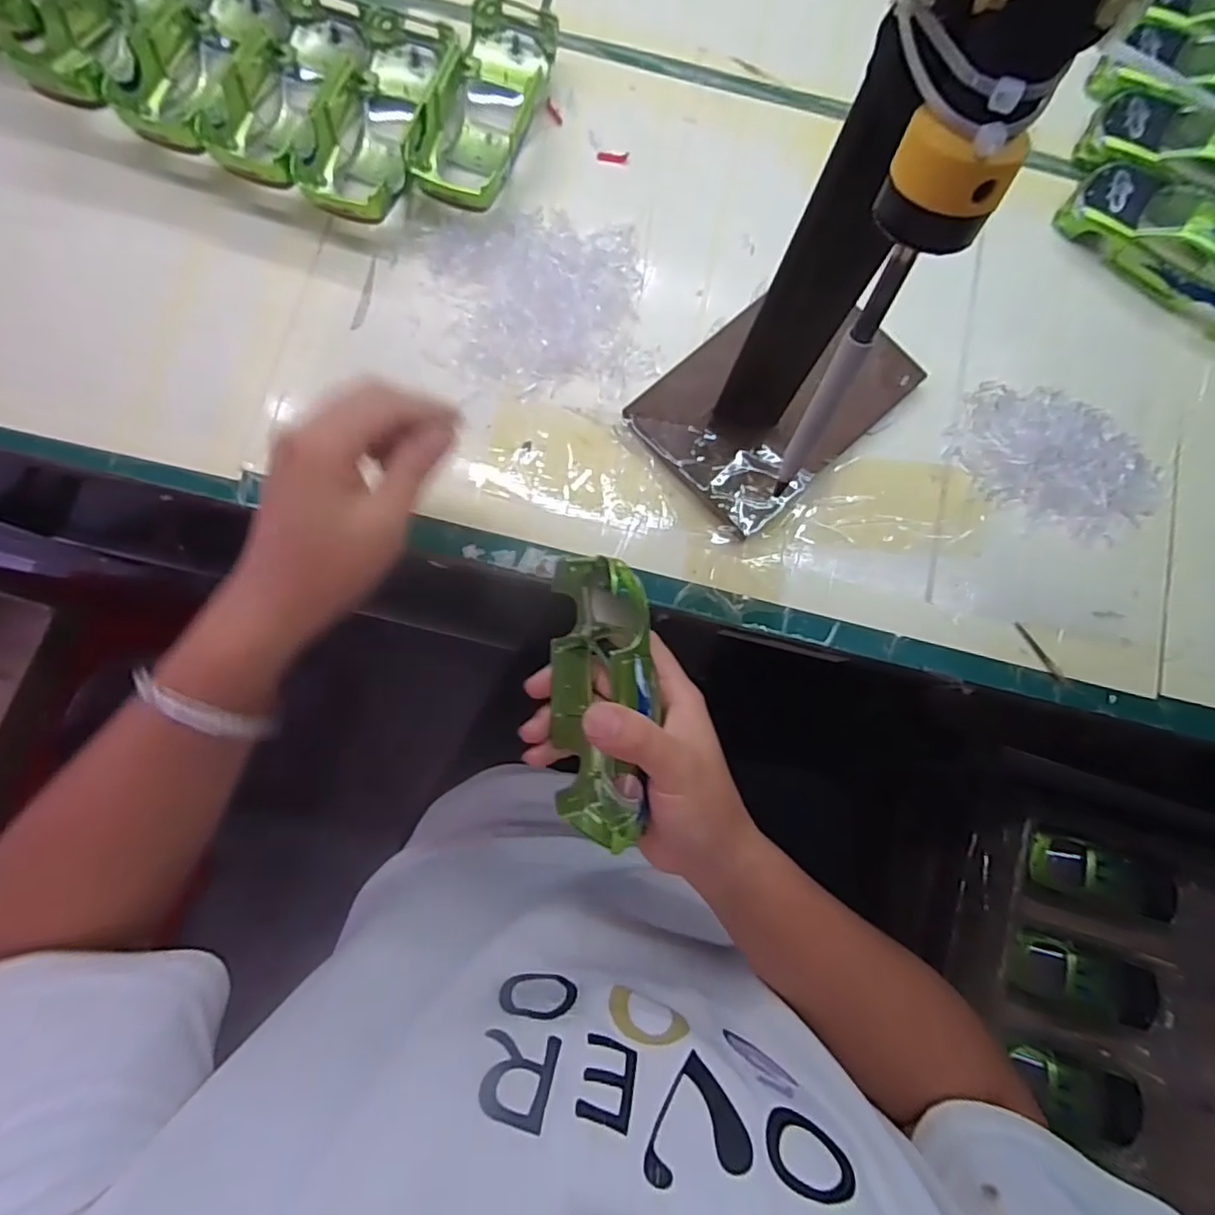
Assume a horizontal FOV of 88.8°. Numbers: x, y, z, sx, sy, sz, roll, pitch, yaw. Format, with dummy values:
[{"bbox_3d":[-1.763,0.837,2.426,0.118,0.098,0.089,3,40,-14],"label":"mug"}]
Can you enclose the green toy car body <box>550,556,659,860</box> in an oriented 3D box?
[{"bbox_3d":[-0.003,0.047,0.291,0.046,0.055,0.139,0,102,-3],"label":"green toy car body"}]

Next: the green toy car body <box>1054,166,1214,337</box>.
[{"bbox_3d":[0.346,-0.225,0.378,0.126,0.038,0.065,32,81,2],"label":"green toy car body"}]

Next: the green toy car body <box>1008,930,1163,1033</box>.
[{"bbox_3d":[0.368,0.287,0.476,0.129,0.023,0.045,20,80,0],"label":"green toy car body"}]

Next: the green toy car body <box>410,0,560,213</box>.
[{"bbox_3d":[-0.069,-0.296,0.370,0.054,0.030,0.137,14,80,-1],"label":"green toy car body"}]

